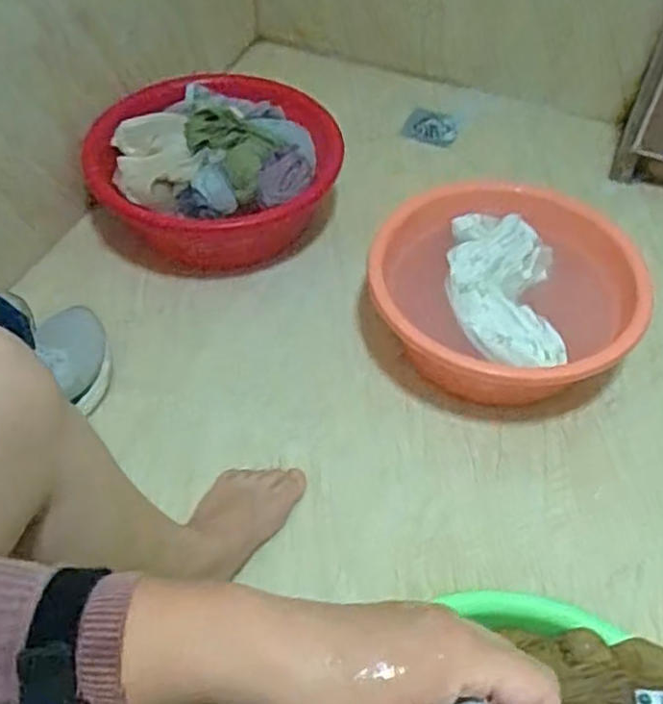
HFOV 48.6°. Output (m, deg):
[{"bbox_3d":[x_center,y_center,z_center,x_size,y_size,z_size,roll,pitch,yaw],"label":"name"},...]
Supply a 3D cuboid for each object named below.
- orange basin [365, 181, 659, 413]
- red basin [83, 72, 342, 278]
[{"bbox_3d":[0.229,-0.067,0.957,0.318,0.122,0.318,0,51,0],"label":"orange basin"},{"bbox_3d":[-0.167,-0.277,1.128,0.344,0.140,0.344,0,51,0],"label":"red basin"}]

